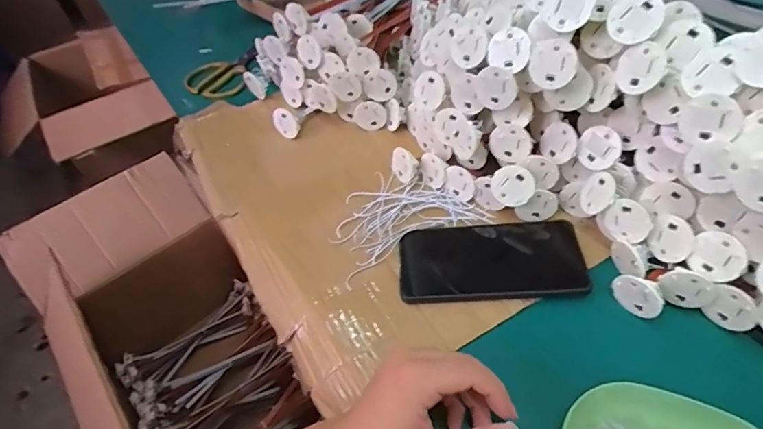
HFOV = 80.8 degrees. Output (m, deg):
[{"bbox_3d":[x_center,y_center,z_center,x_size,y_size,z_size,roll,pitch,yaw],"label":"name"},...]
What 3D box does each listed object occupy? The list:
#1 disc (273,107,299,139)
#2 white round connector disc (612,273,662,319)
[{"bbox_3d":[-0.117,-0.112,0.551,0.027,0.043,0.007,-10,42,19],"label":"disc"},{"bbox_3d":[0.209,0.064,0.364,0.018,0.030,0.038,-33,54,-20],"label":"white round connector disc"}]

